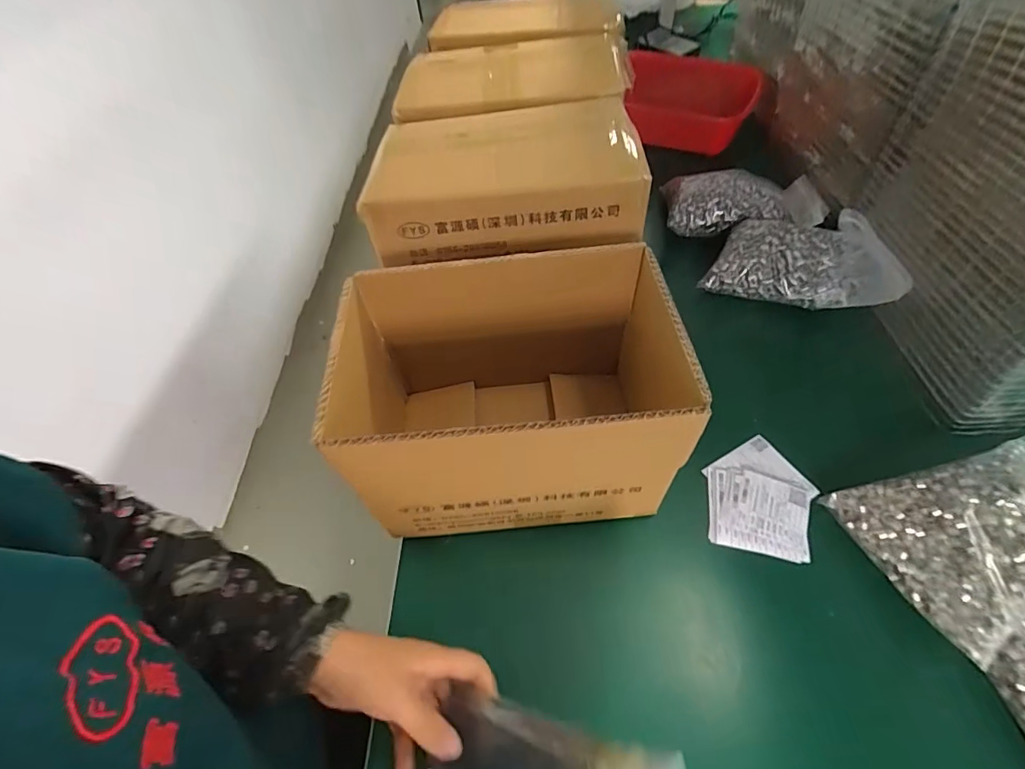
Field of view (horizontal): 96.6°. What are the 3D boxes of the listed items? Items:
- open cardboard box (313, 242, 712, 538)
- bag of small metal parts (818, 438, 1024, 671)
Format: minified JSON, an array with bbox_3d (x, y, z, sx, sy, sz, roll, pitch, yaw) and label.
[{"bbox_3d":[0.009,0.012,0.413,0.277,0.178,0.179,-6,55,1],"label":"open cardboard box"},{"bbox_3d":[0.416,0.125,0.387,0.213,0.050,0.135,-16,56,-6],"label":"bag of small metal parts"}]

